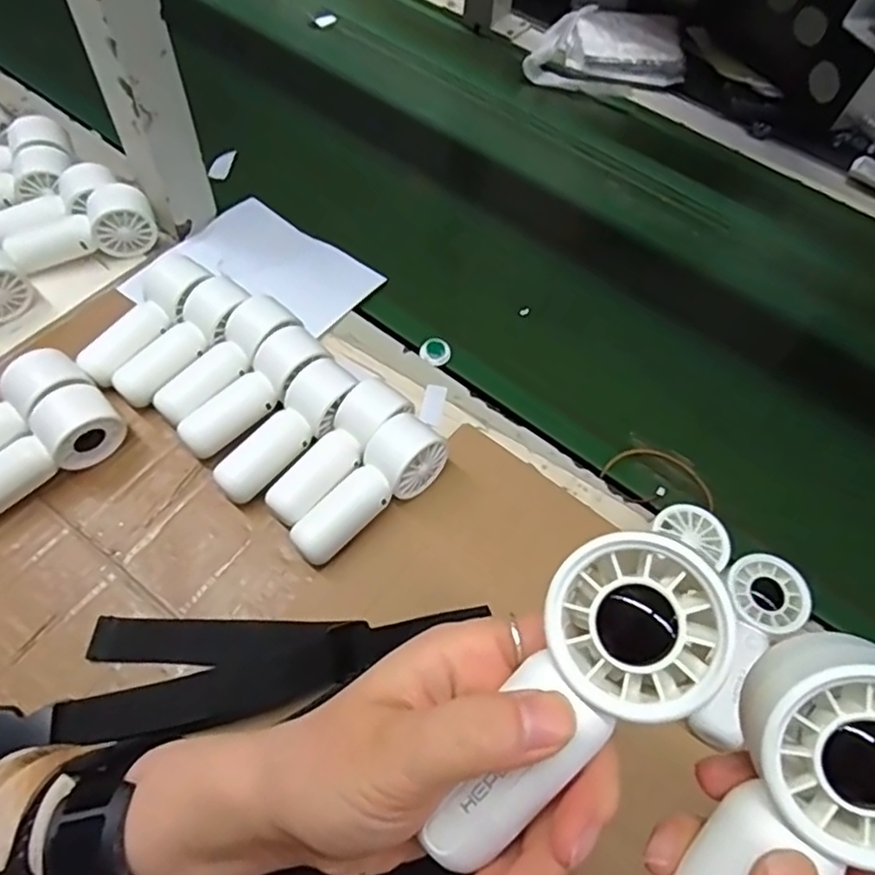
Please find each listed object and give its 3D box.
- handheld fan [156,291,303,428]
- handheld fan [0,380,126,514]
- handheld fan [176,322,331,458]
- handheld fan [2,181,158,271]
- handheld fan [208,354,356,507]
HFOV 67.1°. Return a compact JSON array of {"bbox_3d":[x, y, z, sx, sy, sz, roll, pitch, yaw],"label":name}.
[{"bbox_3d":[-0.145,-0.049,0.457,0.034,0.048,0.107,41,65,18],"label":"handheld fan"},{"bbox_3d":[-0.253,0.013,0.413,0.109,0.043,0.029,-40,69,-23],"label":"handheld fan"},{"bbox_3d":[-0.123,-0.028,0.445,0.109,0.042,0.039,-39,69,-23],"label":"handheld fan"},{"bbox_3d":[-0.277,-0.159,0.516,0.108,0.044,0.043,-26,64,-18],"label":"handheld fan"},{"bbox_3d":[-0.096,-0.002,0.432,0.034,0.040,0.108,37,64,16],"label":"handheld fan"}]

